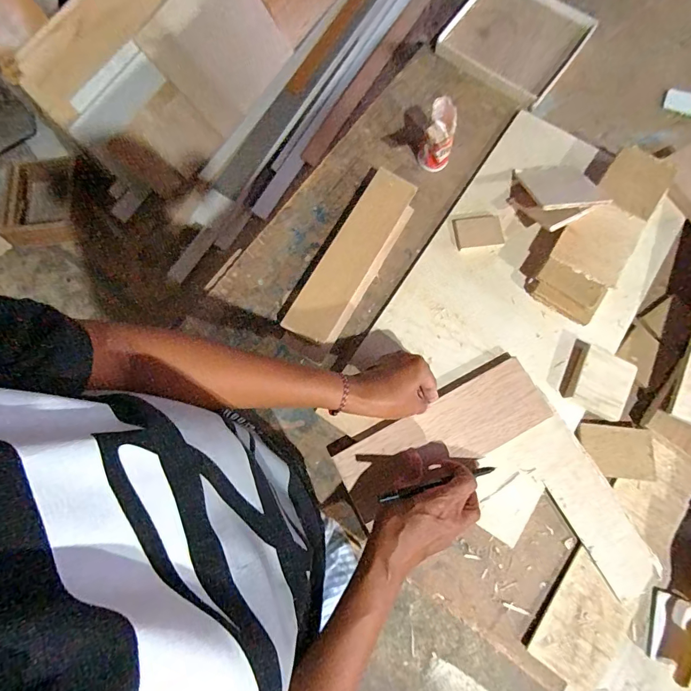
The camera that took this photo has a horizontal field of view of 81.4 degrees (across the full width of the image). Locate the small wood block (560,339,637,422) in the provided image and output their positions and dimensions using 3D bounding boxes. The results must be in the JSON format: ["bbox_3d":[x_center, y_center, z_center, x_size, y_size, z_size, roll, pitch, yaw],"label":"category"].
[{"bbox_3d":[0.286,0.040,0.456,0.065,0.018,0.072,29,79,7],"label":"small wood block"}]

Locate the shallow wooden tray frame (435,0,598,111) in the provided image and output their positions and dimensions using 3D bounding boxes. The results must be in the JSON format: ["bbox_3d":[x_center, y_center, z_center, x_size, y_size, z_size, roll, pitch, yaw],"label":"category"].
[{"bbox_3d":[0.240,-0.440,0.564,0.172,0.024,0.175,35,80,9],"label":"shallow wooden tray frame"}]

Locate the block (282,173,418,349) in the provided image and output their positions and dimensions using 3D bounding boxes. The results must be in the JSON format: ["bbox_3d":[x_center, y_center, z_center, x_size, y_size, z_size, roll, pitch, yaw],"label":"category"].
[{"bbox_3d":[0.011,-0.108,0.495,0.064,0.025,0.231,30,80,8],"label":"block"}]

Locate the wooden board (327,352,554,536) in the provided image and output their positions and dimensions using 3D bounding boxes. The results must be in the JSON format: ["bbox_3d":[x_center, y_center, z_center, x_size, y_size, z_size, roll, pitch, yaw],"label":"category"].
[{"bbox_3d":[0.105,0.098,0.451,0.238,0.021,0.084,-26,78,-5],"label":"wooden board"}]

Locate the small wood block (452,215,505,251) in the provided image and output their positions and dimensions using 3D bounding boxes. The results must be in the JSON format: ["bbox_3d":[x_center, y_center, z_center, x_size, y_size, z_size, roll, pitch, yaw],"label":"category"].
[{"bbox_3d":[0.167,-0.143,0.505,0.057,0.005,0.043,-8,77,0],"label":"small wood block"}]

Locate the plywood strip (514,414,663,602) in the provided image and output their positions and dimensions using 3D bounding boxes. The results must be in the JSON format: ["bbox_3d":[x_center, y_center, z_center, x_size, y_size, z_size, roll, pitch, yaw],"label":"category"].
[{"bbox_3d":[0.263,0.170,0.432,0.061,0.009,0.189,-30,78,-5],"label":"plywood strip"}]

